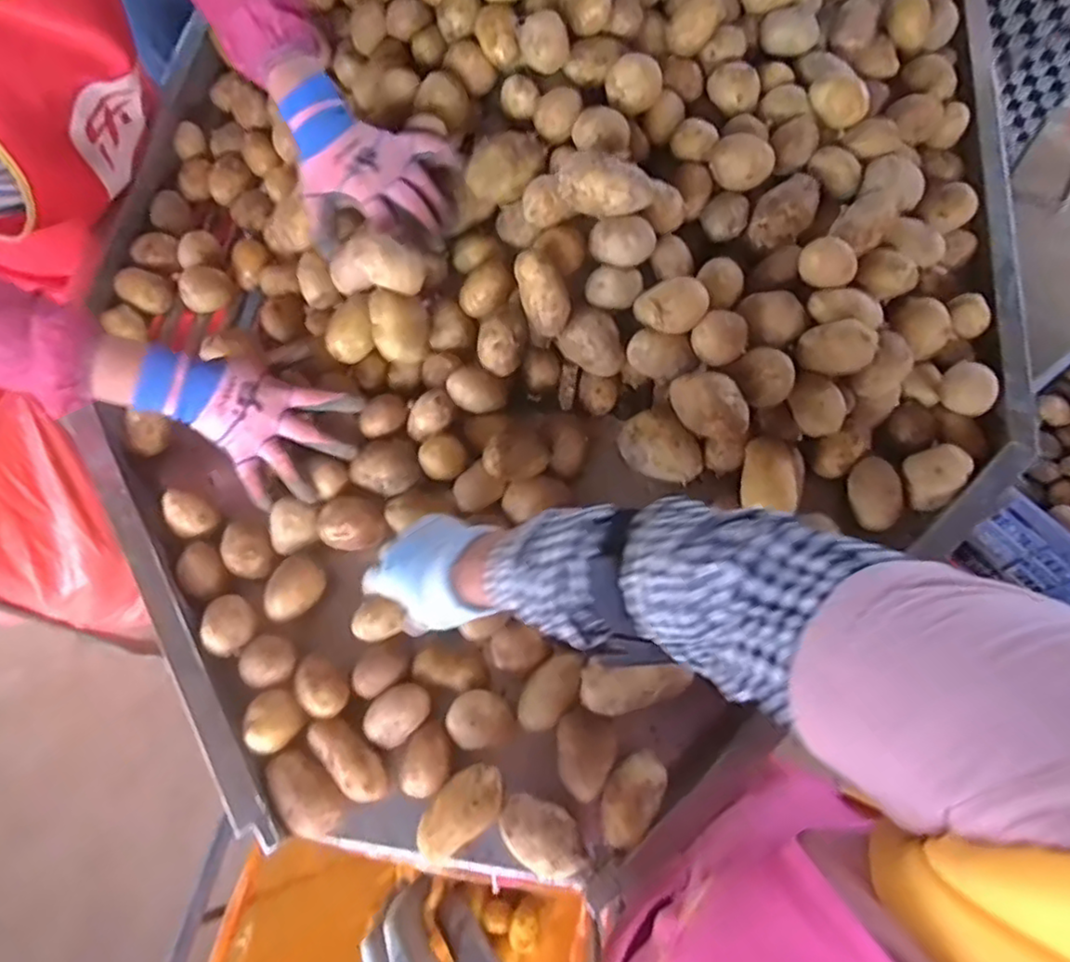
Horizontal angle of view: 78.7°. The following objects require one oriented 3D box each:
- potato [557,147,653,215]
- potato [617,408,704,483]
[{"bbox_3d":[0.064,-0.271,0.600,0.086,0.041,0.041,17,67,9],"label":"potato"},{"bbox_3d":[0.120,-0.033,0.624,0.081,0.040,0.046,38,71,17],"label":"potato"}]

